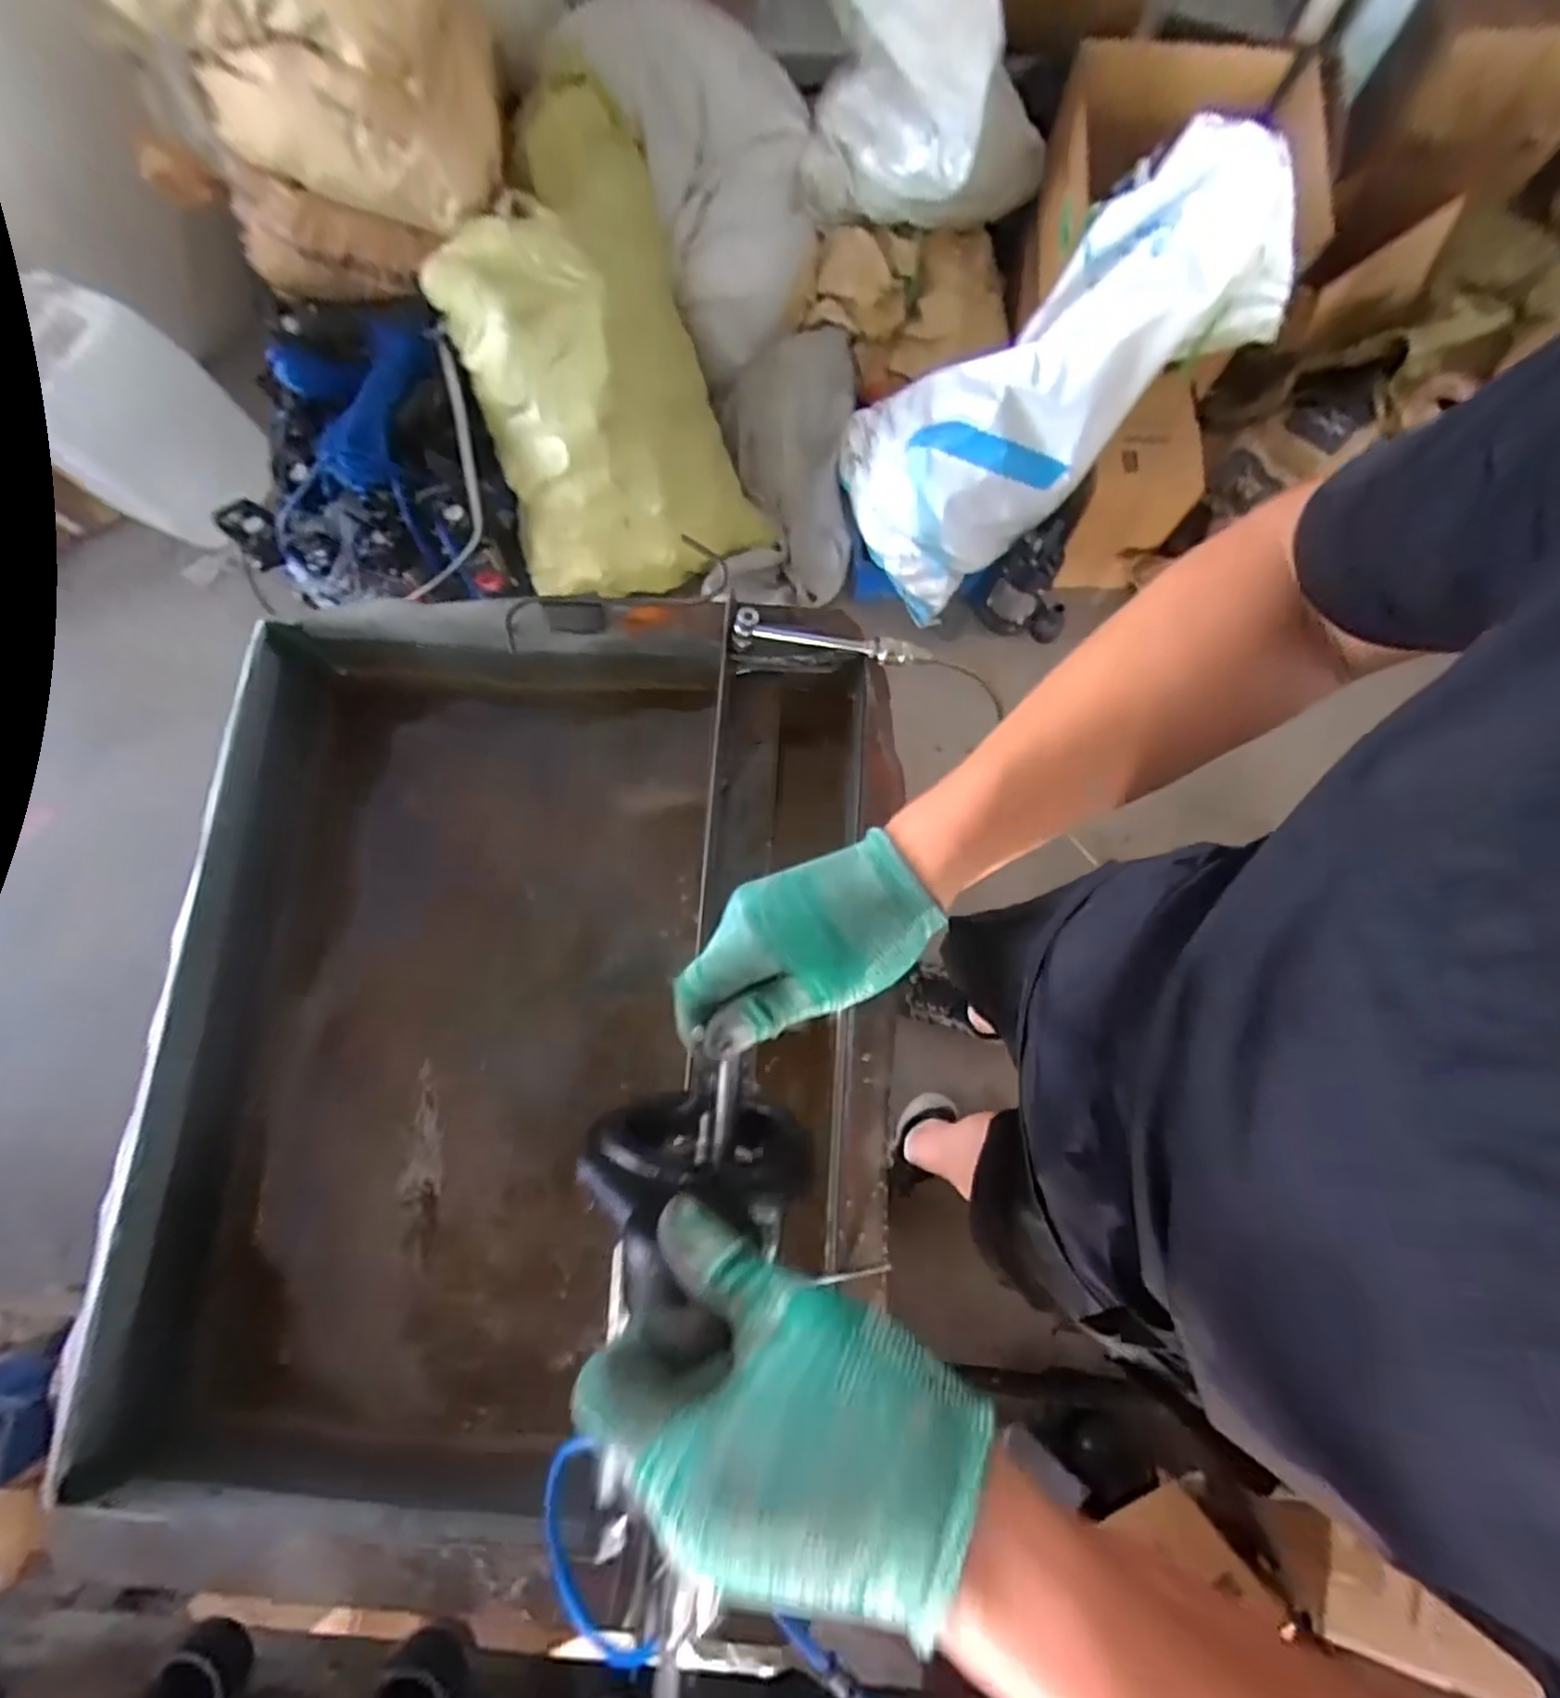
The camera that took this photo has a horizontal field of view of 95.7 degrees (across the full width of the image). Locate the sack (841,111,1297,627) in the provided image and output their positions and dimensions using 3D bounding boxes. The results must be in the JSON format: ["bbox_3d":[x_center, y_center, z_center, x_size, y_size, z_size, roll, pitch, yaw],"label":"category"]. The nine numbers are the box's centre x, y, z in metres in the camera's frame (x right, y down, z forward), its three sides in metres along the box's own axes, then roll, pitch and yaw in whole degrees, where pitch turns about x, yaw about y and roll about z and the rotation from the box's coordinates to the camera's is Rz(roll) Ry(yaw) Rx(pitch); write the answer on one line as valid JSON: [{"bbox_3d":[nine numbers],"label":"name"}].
[{"bbox_3d":[0.393,-0.741,1.120,0.703,0.198,0.342,-33,76,38],"label":"sack"}]

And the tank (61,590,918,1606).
[{"bbox_3d":[-0.215,0.171,0.668,0.587,0.243,0.737,1,79,1],"label":"tank"}]

